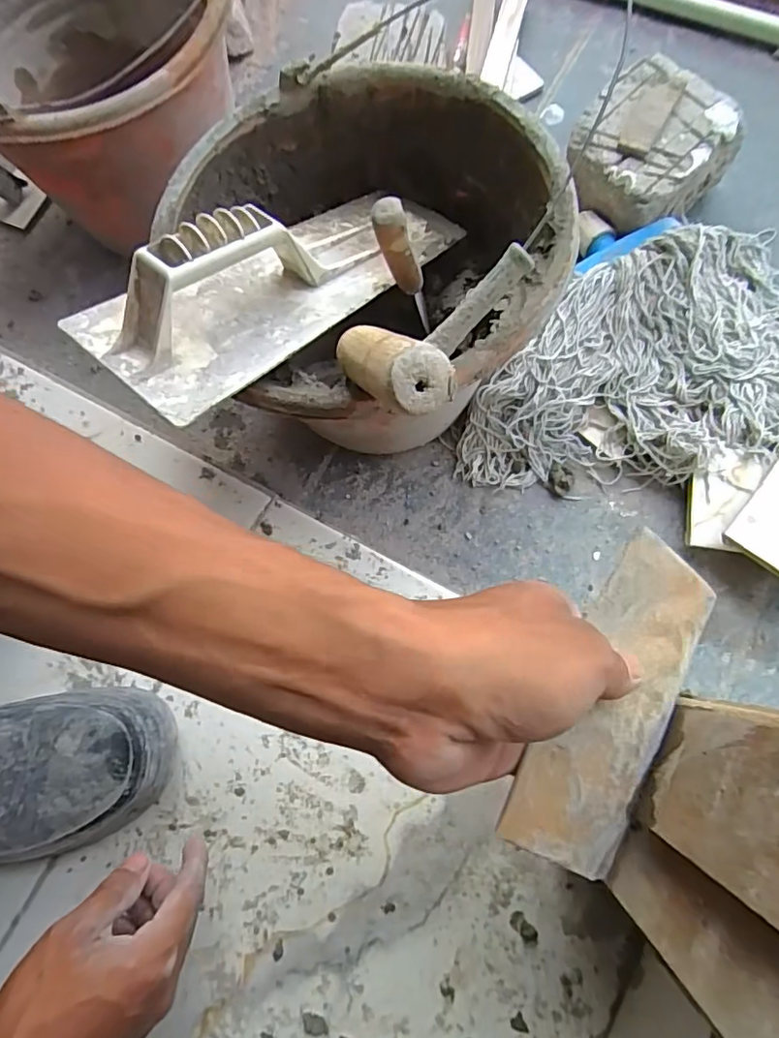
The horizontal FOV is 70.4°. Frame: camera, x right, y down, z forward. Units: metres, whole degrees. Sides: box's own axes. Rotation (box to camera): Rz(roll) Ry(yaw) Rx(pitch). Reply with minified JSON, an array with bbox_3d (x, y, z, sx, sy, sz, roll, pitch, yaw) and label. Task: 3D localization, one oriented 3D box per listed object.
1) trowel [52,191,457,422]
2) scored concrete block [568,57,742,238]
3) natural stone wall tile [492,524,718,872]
[{"bbox_3d":[-0.056,-0.180,0.364,0.108,0.072,0.288,43,59,11],"label":"trowel"},{"bbox_3d":[0.251,-0.359,0.551,0.138,0.076,0.151,40,83,12],"label":"scored concrete block"},{"bbox_3d":[0.100,0.079,0.239,0.080,0.010,0.137,35,77,-26],"label":"natural stone wall tile"}]

